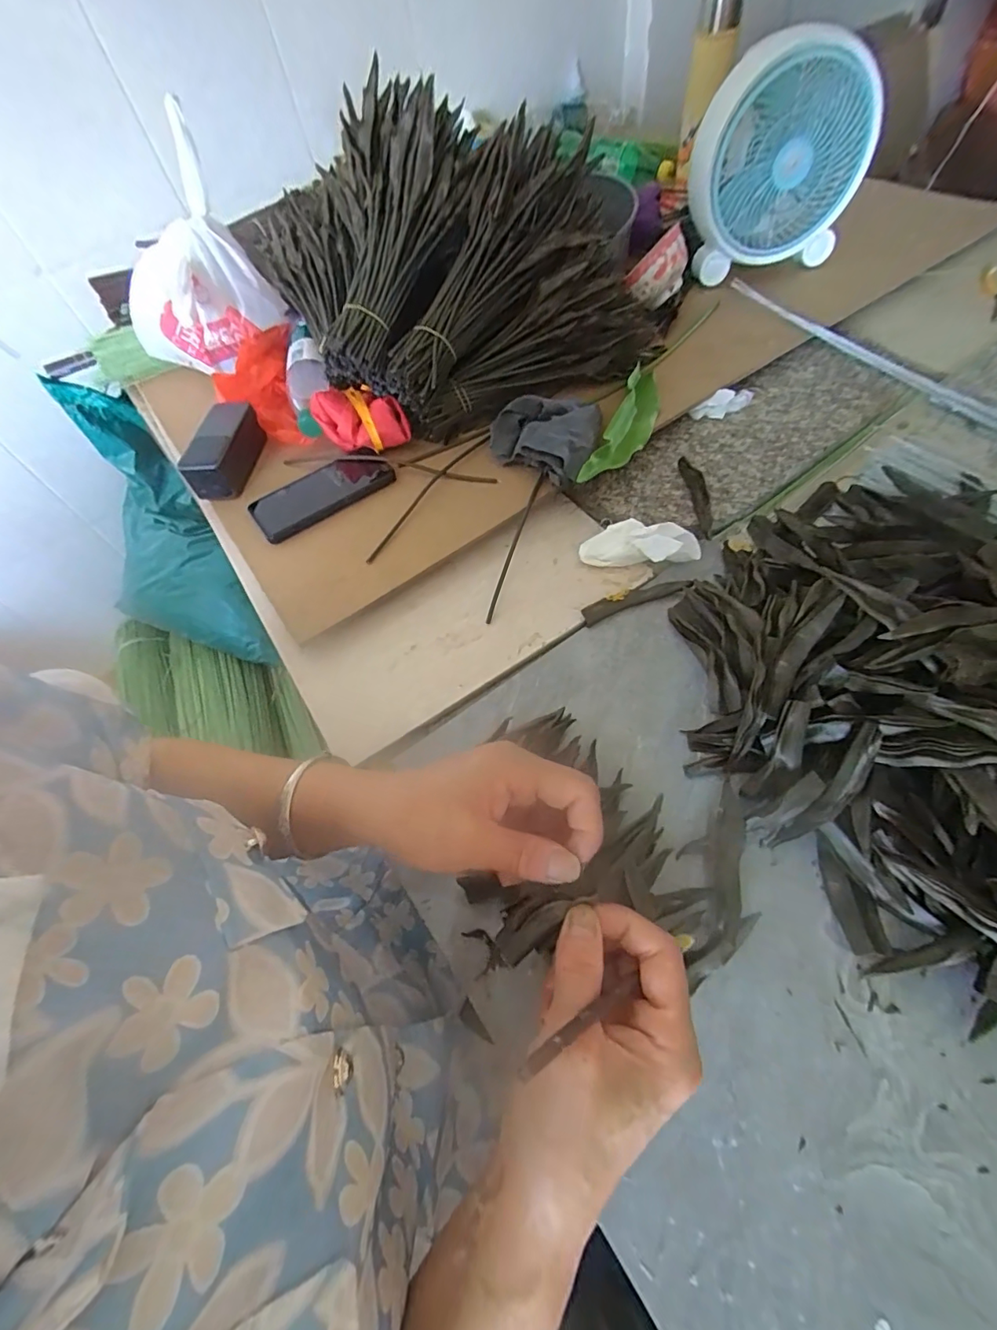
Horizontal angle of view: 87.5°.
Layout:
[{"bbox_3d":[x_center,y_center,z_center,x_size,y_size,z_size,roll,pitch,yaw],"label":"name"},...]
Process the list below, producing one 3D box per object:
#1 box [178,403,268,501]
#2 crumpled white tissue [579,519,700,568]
[{"bbox_3d":[-0.331,-0.264,0.630,0.056,0.044,0.128,1,60,7],"label":"box"},{"bbox_3d":[0.141,-0.121,0.521,0.109,0.031,0.044,10,62,13],"label":"crumpled white tissue"}]

